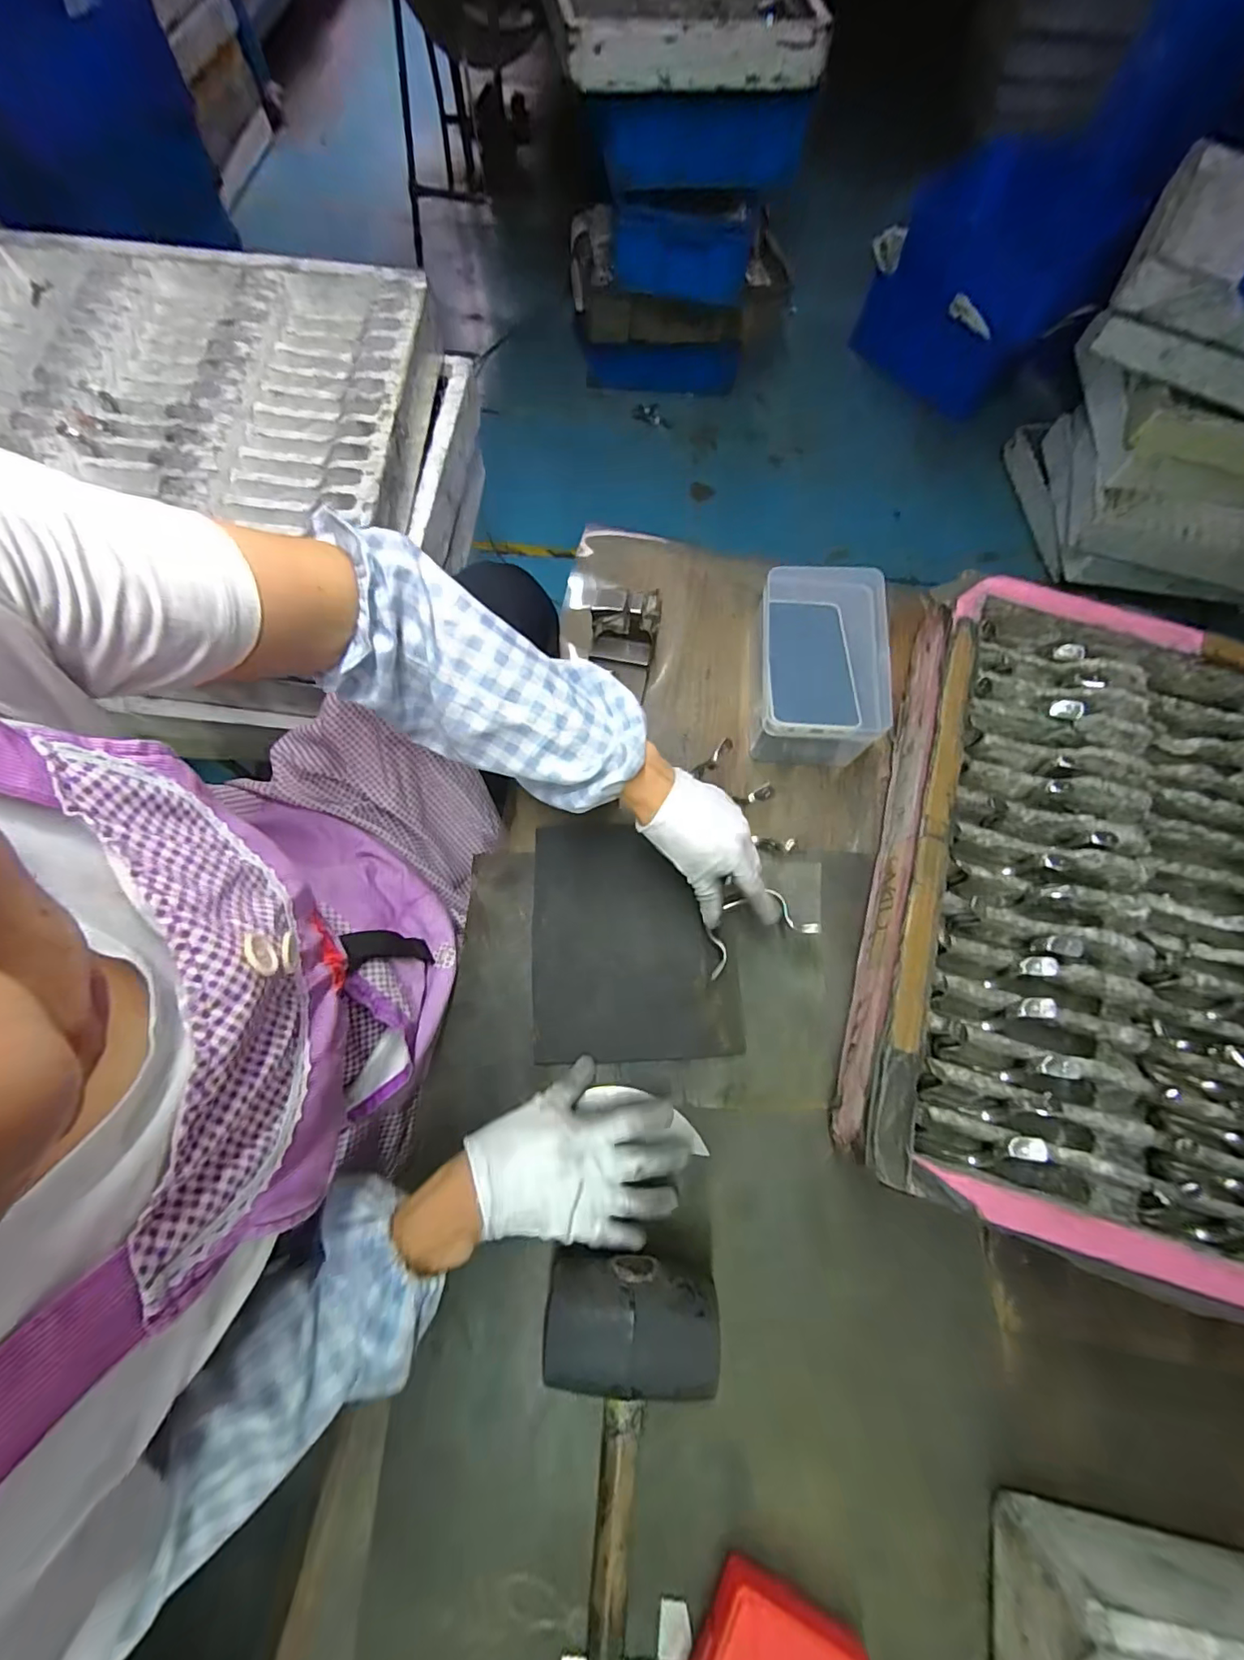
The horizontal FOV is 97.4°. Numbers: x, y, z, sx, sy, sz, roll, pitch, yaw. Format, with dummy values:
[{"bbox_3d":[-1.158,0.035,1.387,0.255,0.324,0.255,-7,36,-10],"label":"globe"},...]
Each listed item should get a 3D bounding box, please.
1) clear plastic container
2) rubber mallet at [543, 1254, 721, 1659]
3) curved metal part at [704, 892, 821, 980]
[{"bbox_3d":[0.193,-0.160,0.541,0.117,0.079,0.180,7,73,-1],"label":"clear plastic container"},{"bbox_3d":[0.001,0.418,0.357,0.112,0.068,0.239,3,73,-2],"label":"rubber mallet"},{"bbox_3d":[0.116,0.085,0.470,0.097,0.026,0.057,-15,75,-2],"label":"curved metal part"}]

